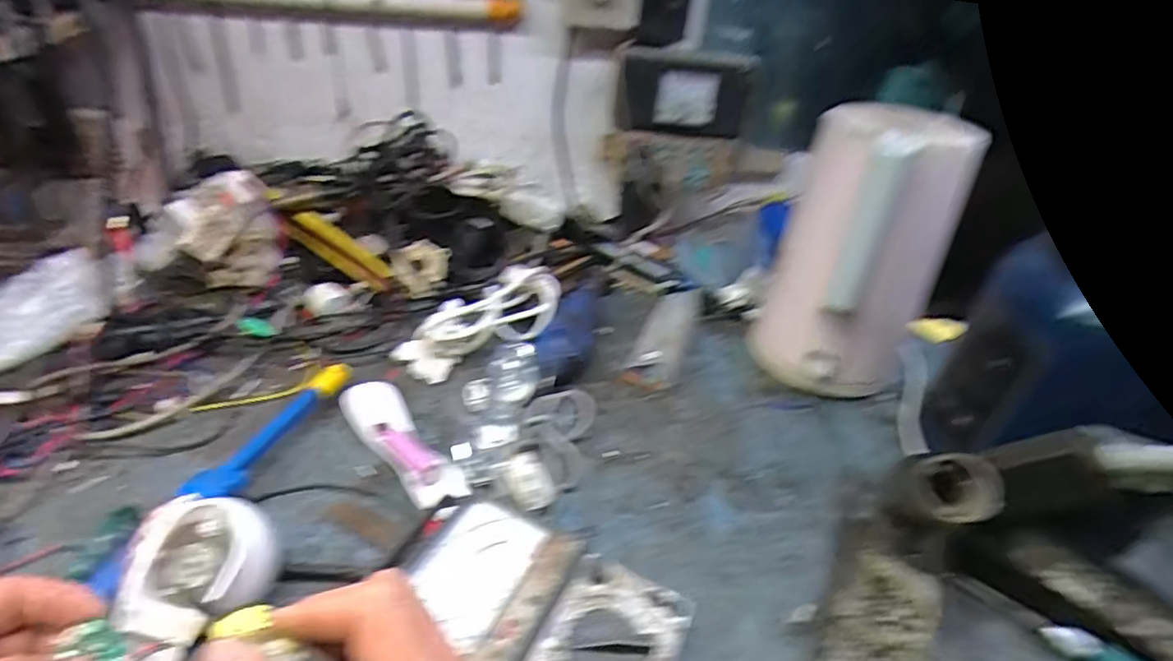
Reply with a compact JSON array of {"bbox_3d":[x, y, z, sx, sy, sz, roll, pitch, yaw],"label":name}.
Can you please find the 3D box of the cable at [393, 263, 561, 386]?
[{"bbox_3d":[-0.109,-0.011,0.648,0.182,0.056,0.078,-33,49,-26],"label":"cable"}]

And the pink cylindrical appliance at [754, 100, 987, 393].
[{"bbox_3d":[0.250,-0.062,0.590,0.147,0.276,0.149,22,36,21],"label":"pink cylindrical appliance"}]

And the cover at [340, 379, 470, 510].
[{"bbox_3d":[-0.150,0.093,0.515,0.043,0.023,0.153,-22,43,-37],"label":"cover"}]

